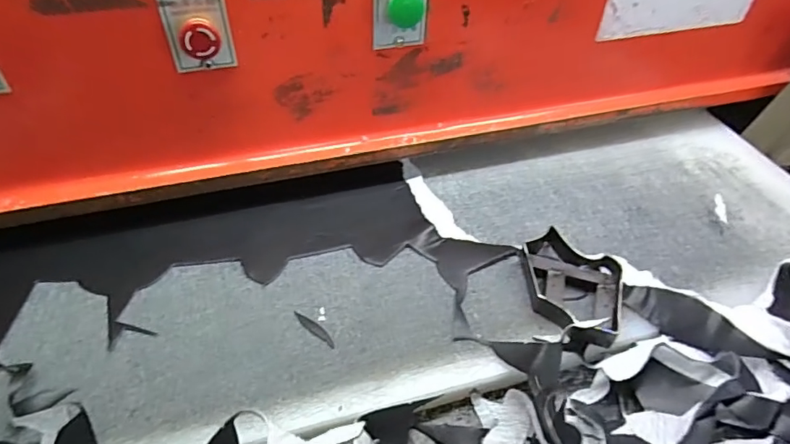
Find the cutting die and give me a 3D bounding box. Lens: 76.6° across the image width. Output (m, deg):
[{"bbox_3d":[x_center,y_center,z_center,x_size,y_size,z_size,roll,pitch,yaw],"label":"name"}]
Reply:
[{"bbox_3d":[0.198,0.072,0.569,0.109,0.044,0.139,15,48,10],"label":"cutting die"}]

